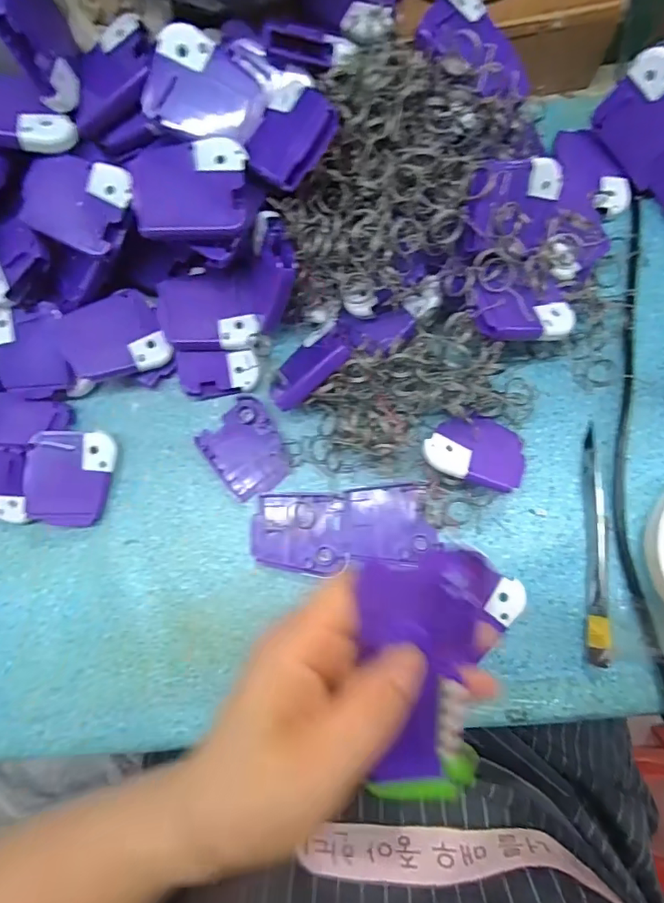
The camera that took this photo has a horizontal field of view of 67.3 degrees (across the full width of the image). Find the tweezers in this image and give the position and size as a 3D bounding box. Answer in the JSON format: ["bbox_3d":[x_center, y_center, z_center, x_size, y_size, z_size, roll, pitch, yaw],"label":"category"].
[{"bbox_3d":[0.161,0.056,0.304,0.013,0.012,0.142,2,81,4],"label":"tweezers"}]

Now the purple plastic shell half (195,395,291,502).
[{"bbox_3d":[-0.057,-0.002,0.336,0.050,0.004,0.058,-36,81,-2],"label":"purple plastic shell half"}]

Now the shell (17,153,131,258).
[{"bbox_3d":[-0.150,-0.148,0.295,0.056,0.012,0.051,24,96,-2],"label":"shell"}]

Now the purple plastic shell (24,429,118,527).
[{"bbox_3d":[-0.174,0.017,0.330,0.050,0.013,0.061,12,85,-17],"label":"purple plastic shell"}]

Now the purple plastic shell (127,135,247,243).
[{"bbox_3d":[-0.077,-0.143,0.273,0.061,0.012,0.049,-8,79,3],"label":"purple plastic shell"}]

